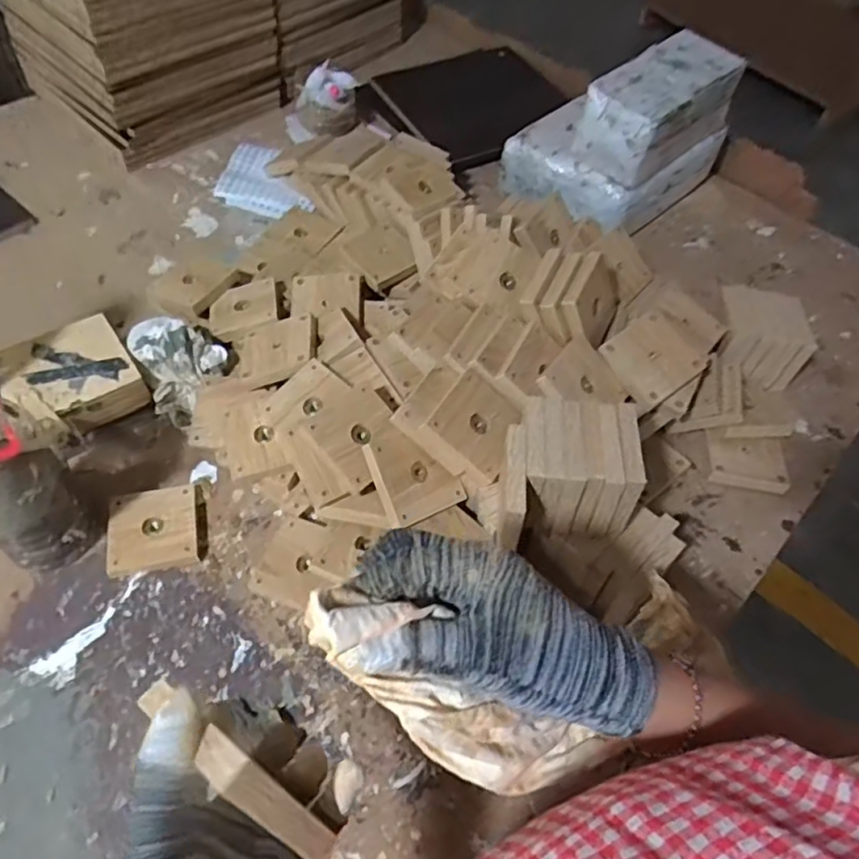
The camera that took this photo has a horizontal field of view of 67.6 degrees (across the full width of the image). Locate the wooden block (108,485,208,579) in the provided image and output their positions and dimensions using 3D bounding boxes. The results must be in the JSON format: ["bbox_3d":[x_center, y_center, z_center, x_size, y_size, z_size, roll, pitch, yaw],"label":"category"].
[{"bbox_3d":[-0.267,0.099,0.630,0.086,0.014,0.083,-8,56,-11],"label":"wooden block"}]

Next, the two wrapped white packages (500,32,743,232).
[{"bbox_3d":[0.280,-0.447,0.937,0.218,0.183,0.287,37,59,20],"label":"two wrapped white packages"}]

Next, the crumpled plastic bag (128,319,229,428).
[{"bbox_3d":[-0.279,-0.073,0.717,0.090,0.081,0.092,38,60,20],"label":"crumpled plastic bag"}]

